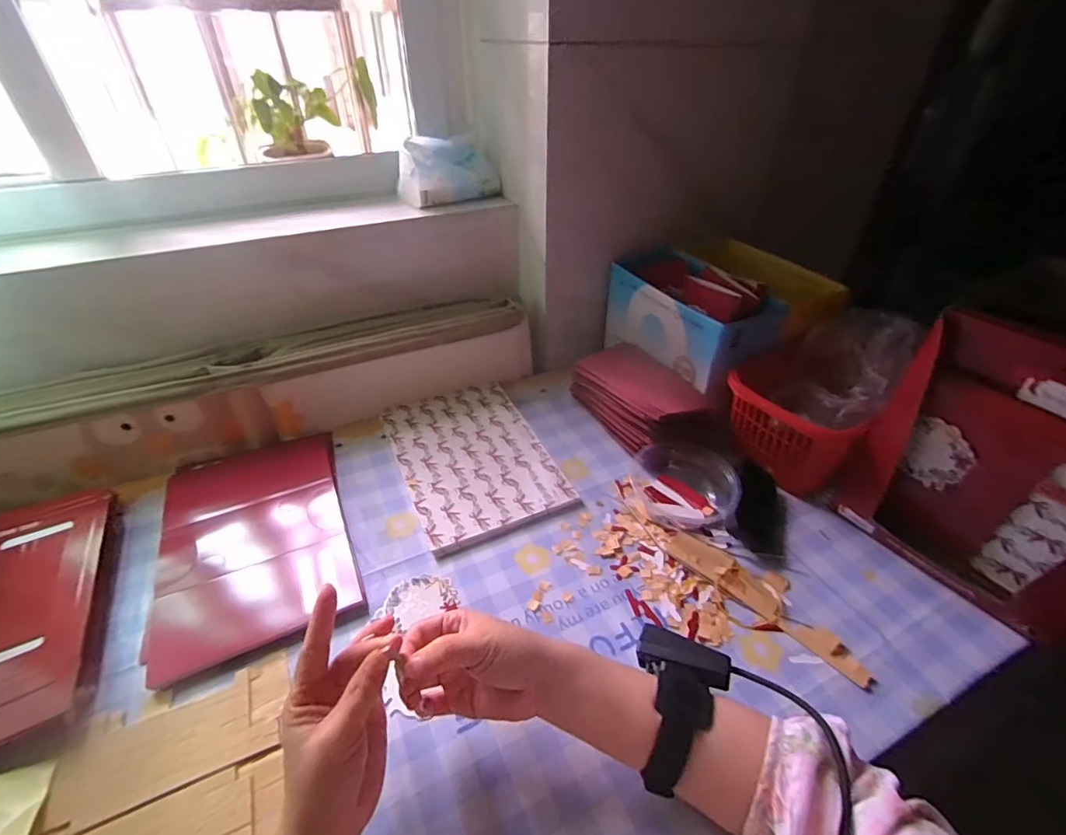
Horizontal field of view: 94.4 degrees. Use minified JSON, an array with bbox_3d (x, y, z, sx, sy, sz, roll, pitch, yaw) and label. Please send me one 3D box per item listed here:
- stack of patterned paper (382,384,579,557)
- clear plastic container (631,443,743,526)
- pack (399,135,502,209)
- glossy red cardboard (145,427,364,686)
[{"bbox_3d":[-0.077,0.045,0.624,0.173,0.011,0.264,-17,42,-20],"label":"stack of patterned paper"},{"bbox_3d":[0.168,0.074,0.553,0.101,0.046,0.095,4,39,4],"label":"clear plastic container"},{"bbox_3d":[-0.119,-0.356,0.710,0.132,0.075,0.068,-23,44,-26],"label":"pack"},{"bbox_3d":[-0.298,0.112,0.531,0.177,0.020,0.289,-16,42,-19],"label":"glossy red cardboard"}]

